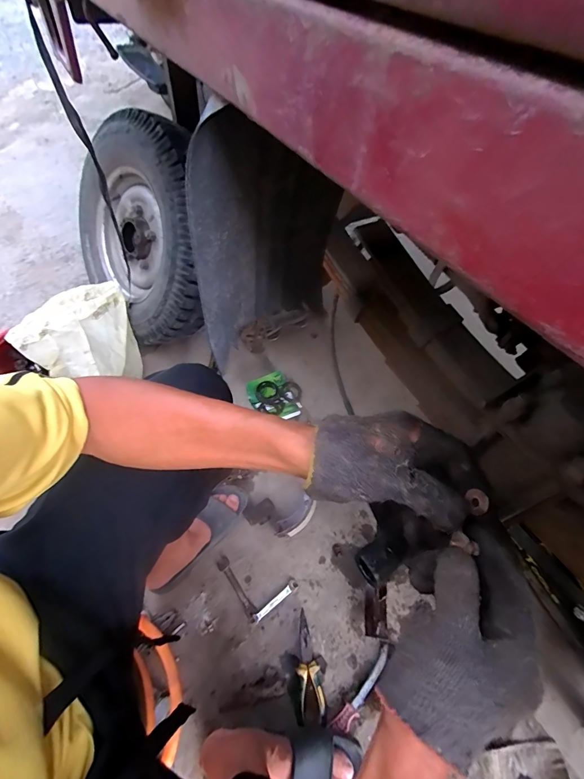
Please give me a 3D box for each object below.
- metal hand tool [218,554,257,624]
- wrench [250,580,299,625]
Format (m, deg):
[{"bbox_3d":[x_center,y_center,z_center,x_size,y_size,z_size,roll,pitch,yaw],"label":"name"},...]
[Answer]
[{"bbox_3d":[-0.117,0.427,0.757,0.025,0.011,0.139,-32,64,-18],"label":"metal hand tool"},{"bbox_3d":[-0.034,0.450,0.748,0.115,0.013,0.021,-33,65,-19],"label":"wrench"}]

